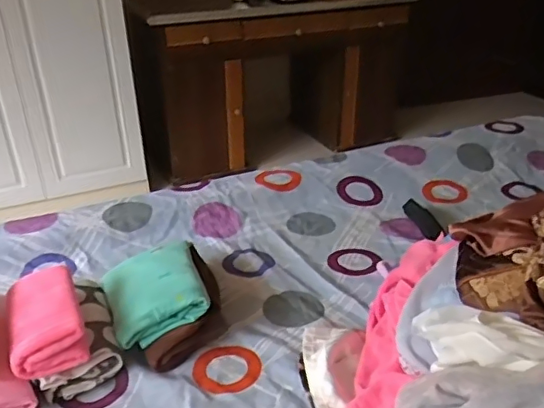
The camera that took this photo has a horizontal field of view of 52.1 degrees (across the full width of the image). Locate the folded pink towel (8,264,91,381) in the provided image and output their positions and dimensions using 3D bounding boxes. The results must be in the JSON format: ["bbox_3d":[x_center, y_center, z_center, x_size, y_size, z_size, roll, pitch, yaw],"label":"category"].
[{"bbox_3d":[-0.308,0.150,0.757,0.092,0.058,0.171,-12,30,-20],"label":"folded pink towel"}]

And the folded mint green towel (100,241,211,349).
[{"bbox_3d":[-0.184,0.125,0.866,0.149,0.046,0.211,-30,30,-11],"label":"folded mint green towel"}]

